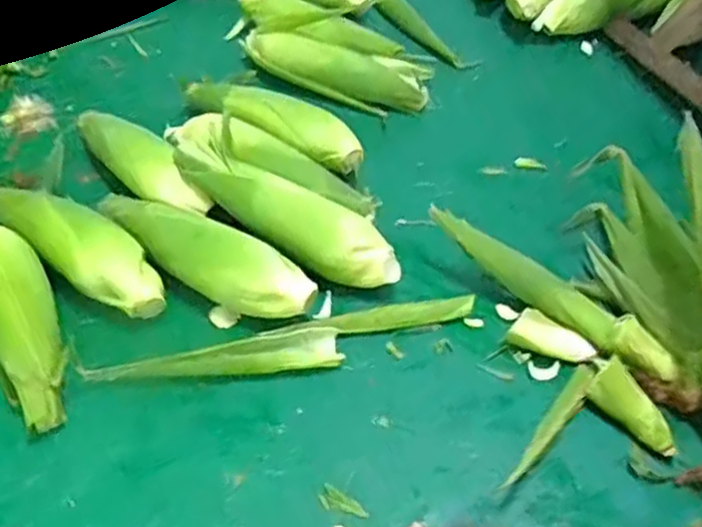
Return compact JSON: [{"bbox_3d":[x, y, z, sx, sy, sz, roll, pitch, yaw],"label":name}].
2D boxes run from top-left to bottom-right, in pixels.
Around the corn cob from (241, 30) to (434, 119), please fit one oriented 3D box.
[{"bbox_3d":[-0.025,-0.242,0.917,0.251,0.051,0.072,17,49,16],"label":"corn cob"}]

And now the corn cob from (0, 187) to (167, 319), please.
[{"bbox_3d":[-0.269,-0.018,0.707,0.250,0.066,0.063,29,54,25],"label":"corn cob"}]

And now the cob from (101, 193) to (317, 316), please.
[{"bbox_3d":[-0.146,-0.013,0.678,0.252,0.048,0.055,26,53,23],"label":"cob"}]

